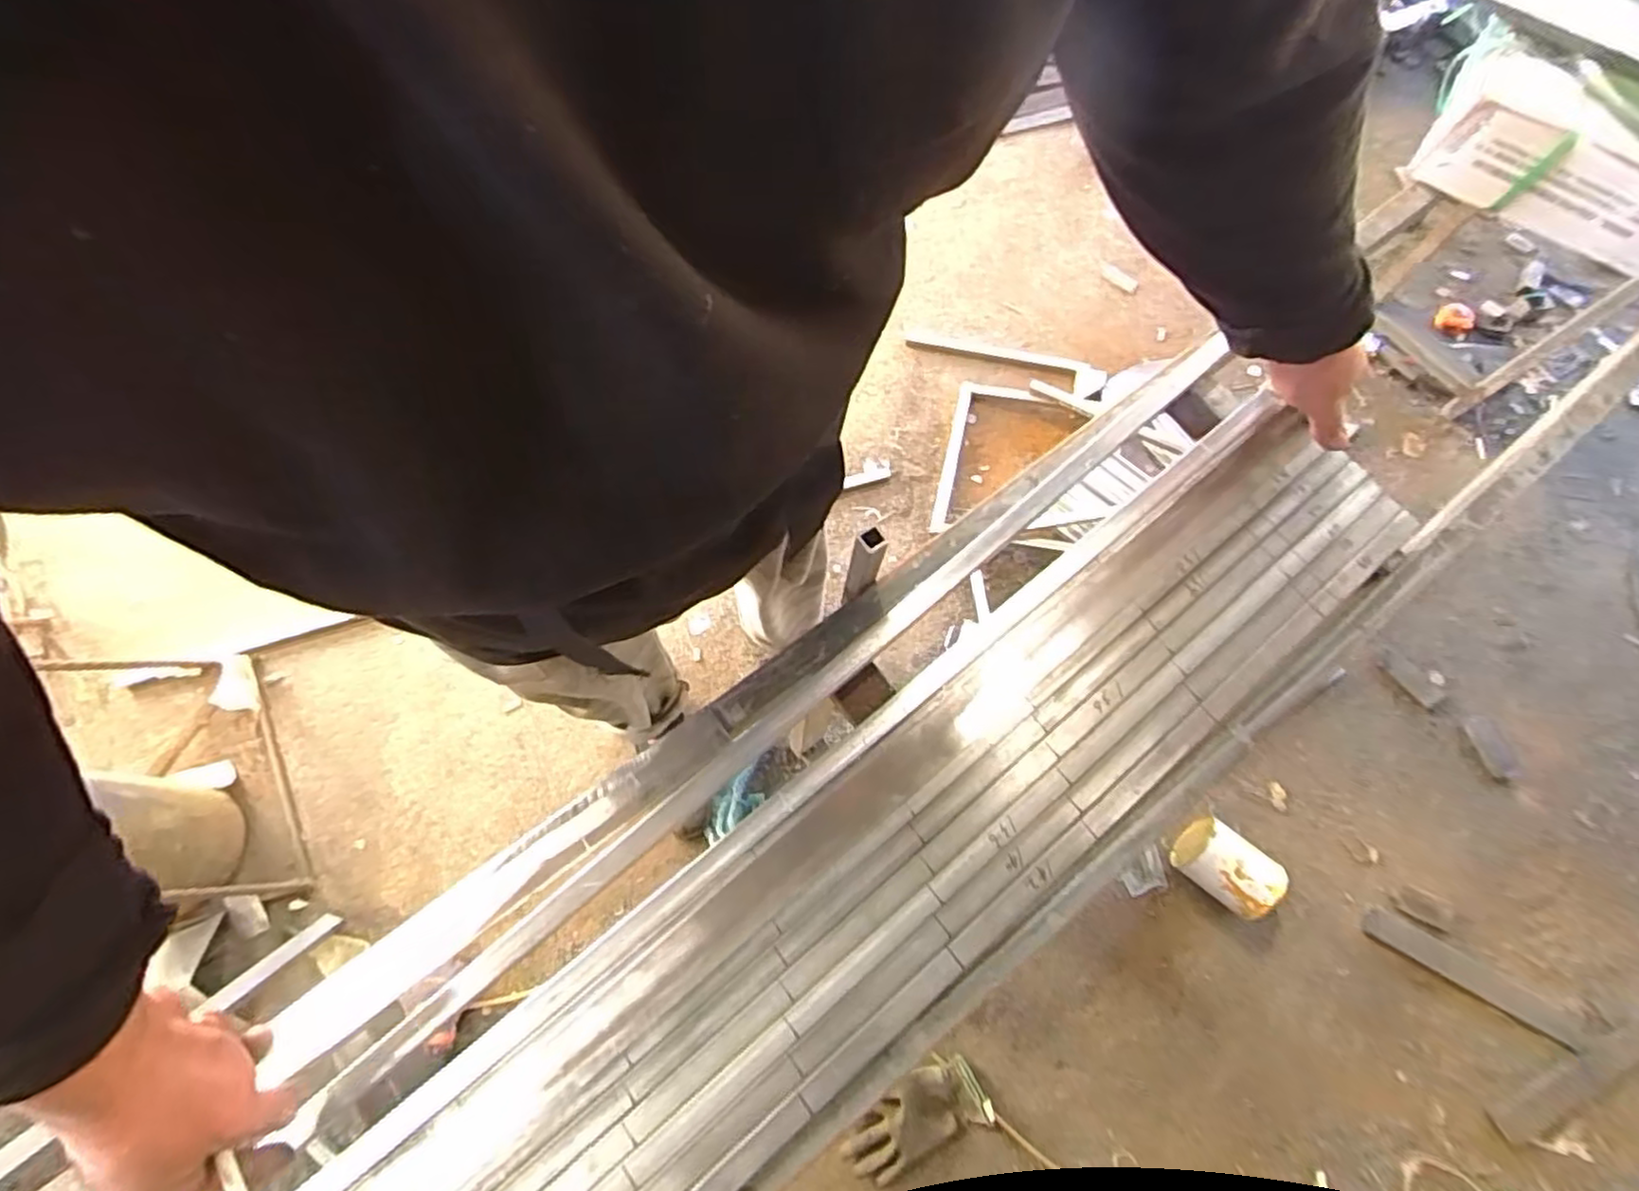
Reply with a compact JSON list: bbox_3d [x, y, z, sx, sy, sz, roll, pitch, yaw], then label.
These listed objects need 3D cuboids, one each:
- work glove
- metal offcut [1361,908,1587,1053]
[{"bbox_3d":[0.144,0.805,1.107,0.223,0.027,0.111,-23,73,-9],"label":"work glove"},{"bbox_3d":[1.101,0.642,1.199,0.399,0.012,0.047,29,74,9],"label":"metal offcut"}]

